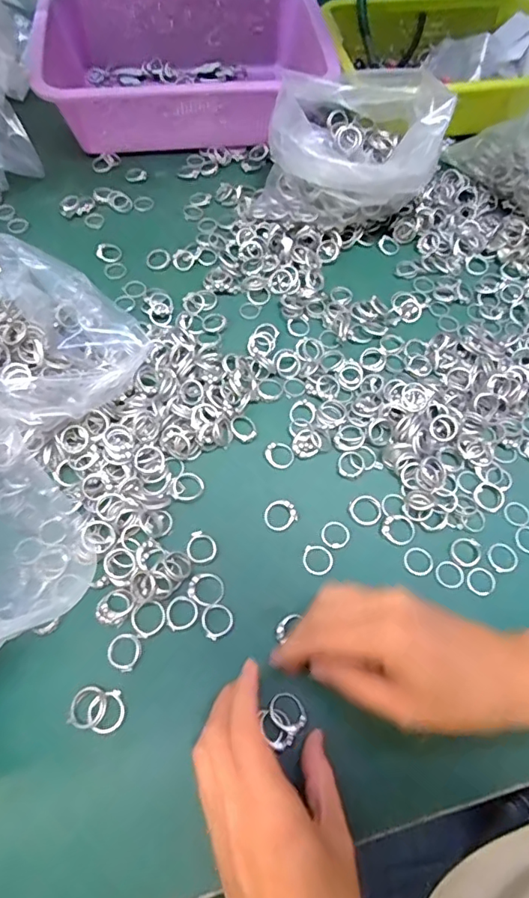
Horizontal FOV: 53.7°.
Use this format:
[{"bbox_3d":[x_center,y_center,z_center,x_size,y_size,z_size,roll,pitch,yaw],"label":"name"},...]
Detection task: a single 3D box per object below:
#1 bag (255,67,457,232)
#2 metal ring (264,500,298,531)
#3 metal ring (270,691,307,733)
[{"bbox_3d":[0.078,-0.279,0.488,0.156,0.106,0.120,7,63,0],"label":"bag"},{"bbox_3d":[0.011,0.047,0.372,0.023,0.004,0.021,1,63,-3],"label":"metal ring"},{"bbox_3d":[0.014,0.157,0.312,0.019,0.007,0.023,-32,69,-18],"label":"metal ring"}]

